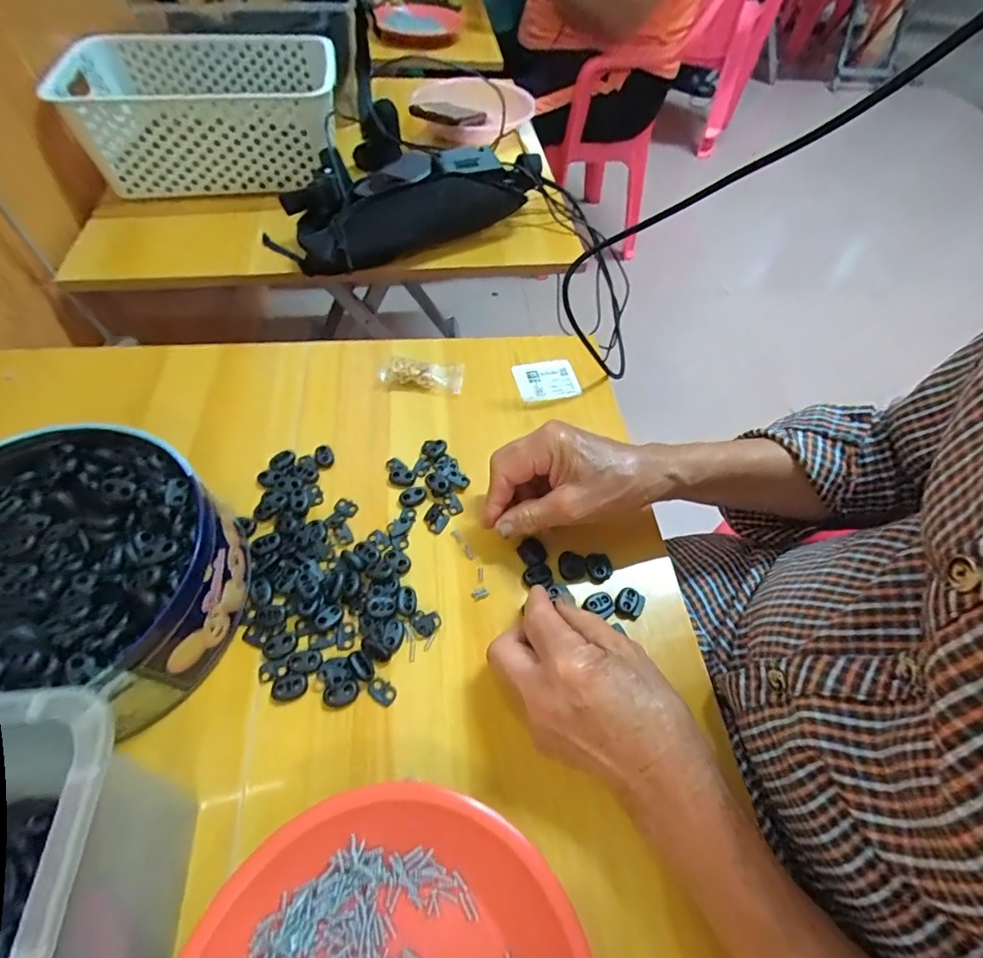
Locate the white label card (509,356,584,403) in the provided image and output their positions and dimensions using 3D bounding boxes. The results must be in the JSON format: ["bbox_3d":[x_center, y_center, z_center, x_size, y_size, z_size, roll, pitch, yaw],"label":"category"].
[{"bbox_3d":[0.055,-0.098,0.484,0.061,0.006,0.047,-11,63,-10],"label":"white label card"}]

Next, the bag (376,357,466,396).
[{"bbox_3d":[-0.068,-0.102,0.467,0.081,0.020,0.036,4,55,-1],"label":"bag"}]

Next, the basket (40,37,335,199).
[{"bbox_3d":[-0.372,-0.484,0.662,0.319,0.121,0.236,-10,57,-11],"label":"basket"}]

